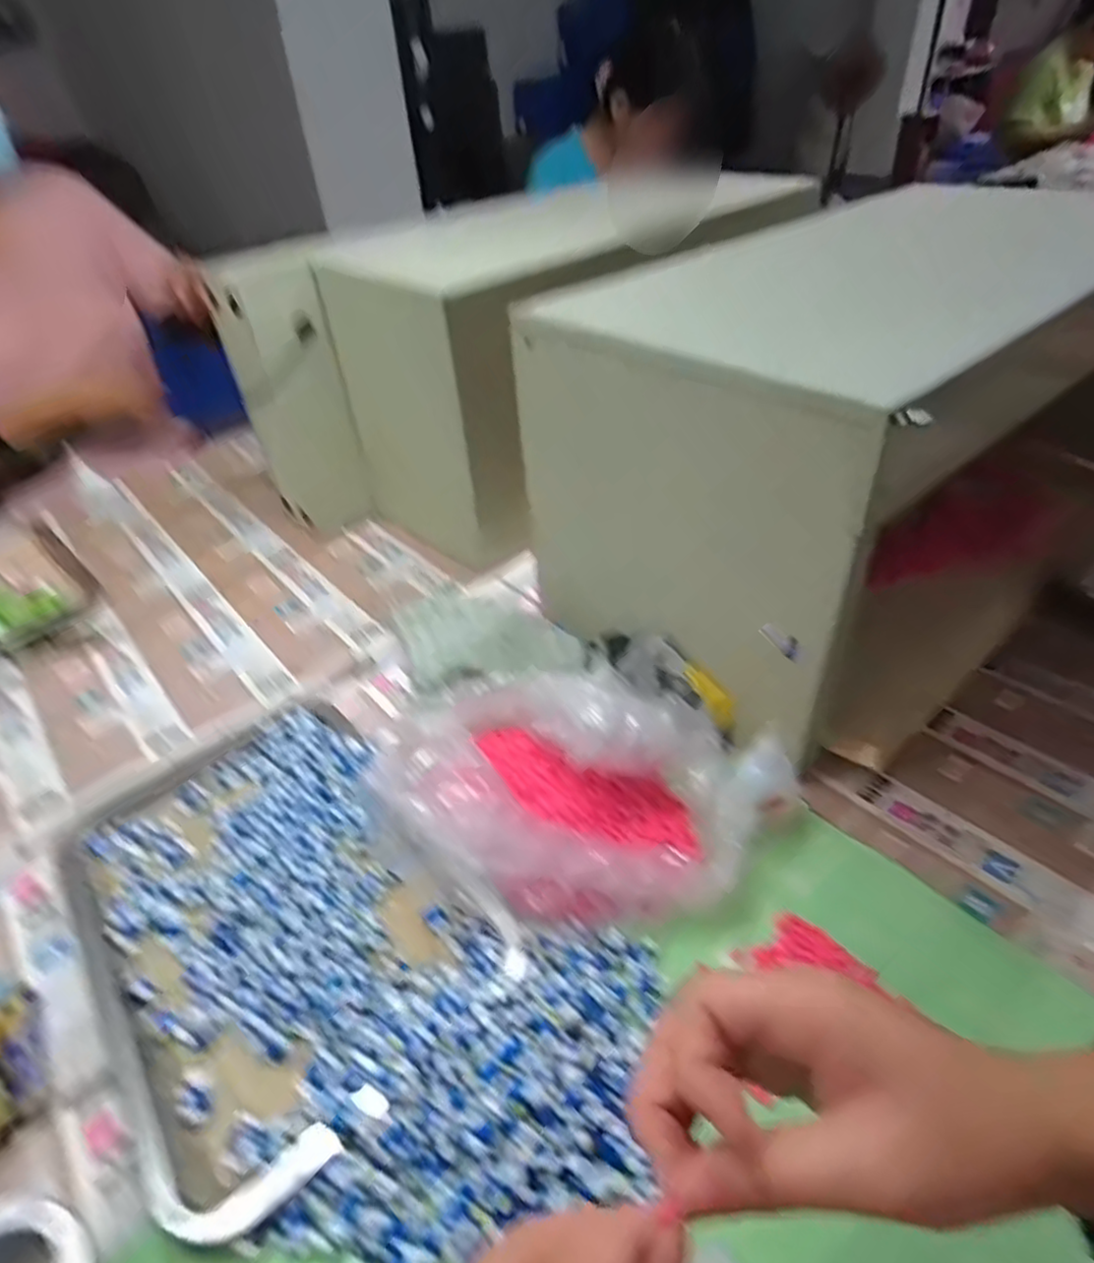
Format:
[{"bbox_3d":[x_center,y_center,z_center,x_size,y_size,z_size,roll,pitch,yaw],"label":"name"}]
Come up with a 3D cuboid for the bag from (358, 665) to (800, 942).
[{"bbox_3d":[0.007,0.102,0.449,0.250,0.082,0.166,21,46,27],"label":"bag"}]

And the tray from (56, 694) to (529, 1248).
[{"bbox_3d":[-0.184,0.164,0.450,0.205,0.032,0.329,-29,46,-26],"label":"tray"}]

